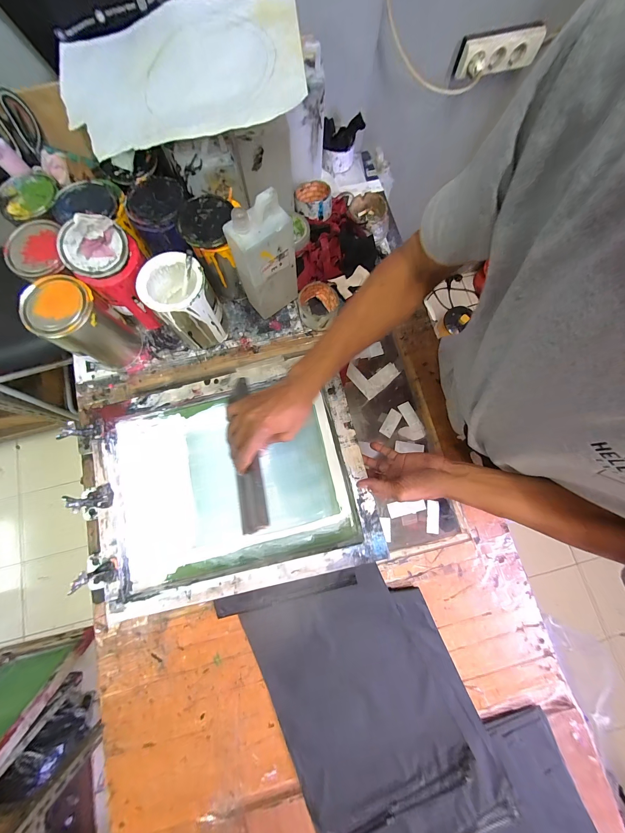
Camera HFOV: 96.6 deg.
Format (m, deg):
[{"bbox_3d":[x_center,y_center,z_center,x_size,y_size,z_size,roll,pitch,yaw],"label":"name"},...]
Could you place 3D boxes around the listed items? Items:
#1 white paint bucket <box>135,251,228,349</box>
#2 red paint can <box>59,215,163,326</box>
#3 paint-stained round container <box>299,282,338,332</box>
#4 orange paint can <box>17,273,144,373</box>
[{"bbox_3d":[-0.233,-0.209,0.527,0.104,0.151,0.105,0,78,-2],"label":"white paint bucket"},{"bbox_3d":[-0.349,-0.259,0.513,0.121,0.166,0.108,40,80,6],"label":"red paint can"},{"bbox_3d":[0.013,-0.230,0.580,0.083,0.046,0.095,0,78,-2],"label":"paint-stained round container"},{"bbox_3d":[-0.410,-0.163,0.515,0.100,0.154,0.107,31,79,5],"label":"orange paint can"}]

